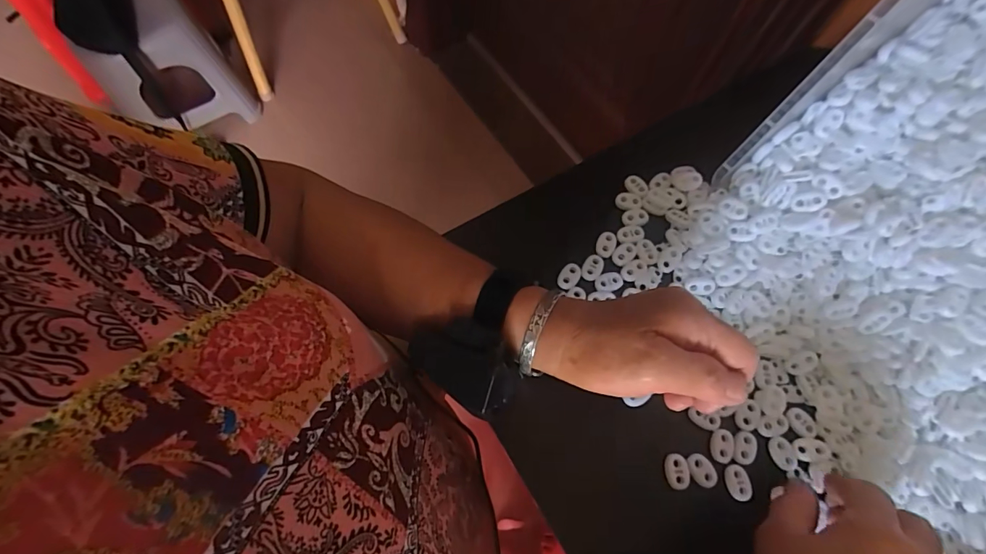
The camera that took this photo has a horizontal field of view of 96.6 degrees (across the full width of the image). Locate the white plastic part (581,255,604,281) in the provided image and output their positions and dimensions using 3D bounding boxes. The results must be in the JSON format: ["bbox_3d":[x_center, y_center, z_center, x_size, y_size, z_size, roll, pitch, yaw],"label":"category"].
[{"bbox_3d":[0.080,-0.008,0.352,0.015,0.004,0.022,29,72,8],"label":"white plastic part"}]

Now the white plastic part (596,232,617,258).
[{"bbox_3d":[0.093,-0.027,0.358,0.016,0.004,0.021,22,71,6],"label":"white plastic part"}]

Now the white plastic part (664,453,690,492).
[{"bbox_3d":[0.127,0.133,0.301,0.017,0.004,0.022,3,70,-1],"label":"white plastic part"}]

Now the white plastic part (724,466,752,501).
[{"bbox_3d":[0.168,0.140,0.298,0.017,0.004,0.021,0,70,-2],"label":"white plastic part"}]

